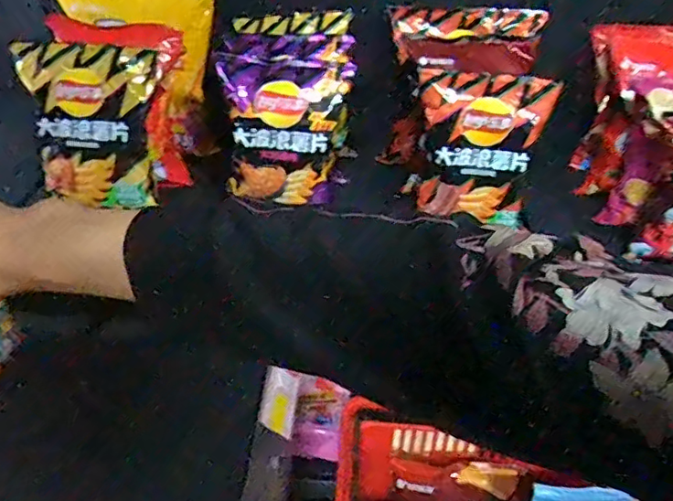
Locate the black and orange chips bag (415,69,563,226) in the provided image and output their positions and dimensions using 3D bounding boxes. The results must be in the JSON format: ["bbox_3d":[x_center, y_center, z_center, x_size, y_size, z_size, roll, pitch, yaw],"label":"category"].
[{"bbox_3d":[0.177,-0.122,0.718,0.159,0.174,0.066,7,37,6],"label":"black and orange chips bag"}]

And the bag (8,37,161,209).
[{"bbox_3d":[-0.309,-0.154,0.717,0.160,0.197,0.047,6,16,-2],"label":"bag"}]

